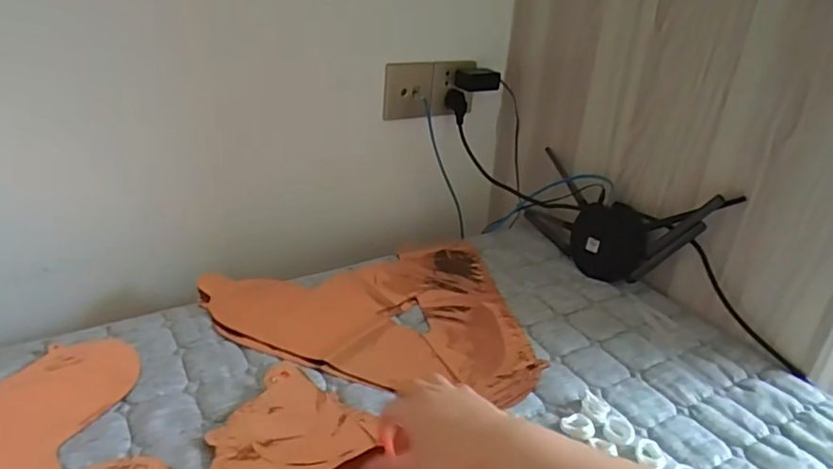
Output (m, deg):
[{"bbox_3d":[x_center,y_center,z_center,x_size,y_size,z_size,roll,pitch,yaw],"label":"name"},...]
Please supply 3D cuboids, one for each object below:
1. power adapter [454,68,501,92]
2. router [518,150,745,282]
[{"bbox_3d":[0.103,-0.258,0.957,0.076,0.037,0.021,1,28,-7],"label":"power adapter"},{"bbox_3d":[0.276,-0.025,0.839,0.061,0.155,0.317,-13,32,-30],"label":"router"}]

